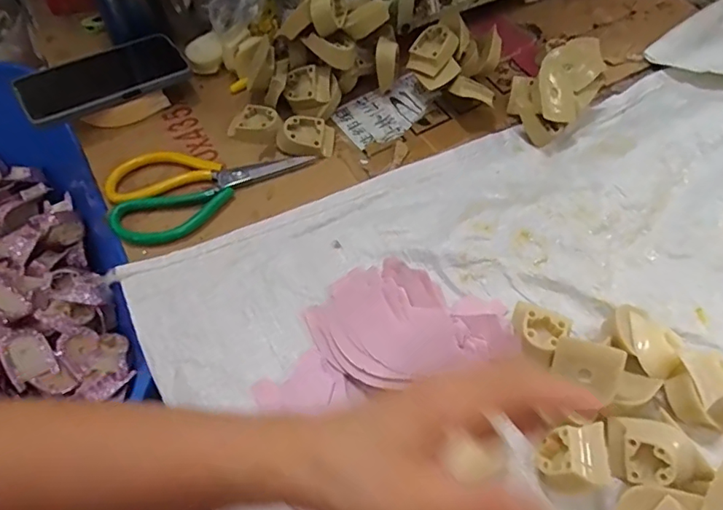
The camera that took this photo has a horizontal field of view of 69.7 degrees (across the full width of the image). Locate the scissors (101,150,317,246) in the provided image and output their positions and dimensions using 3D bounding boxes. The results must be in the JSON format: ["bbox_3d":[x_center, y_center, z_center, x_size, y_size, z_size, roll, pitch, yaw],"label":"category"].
[{"bbox_3d":[-0.151,-0.077,0.499,0.185,0.017,0.099,-31,62,-19],"label":"scissors"}]

